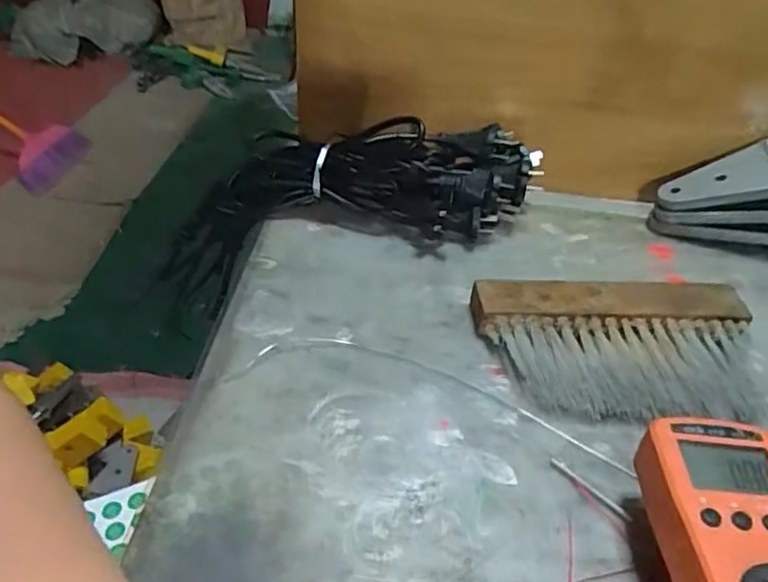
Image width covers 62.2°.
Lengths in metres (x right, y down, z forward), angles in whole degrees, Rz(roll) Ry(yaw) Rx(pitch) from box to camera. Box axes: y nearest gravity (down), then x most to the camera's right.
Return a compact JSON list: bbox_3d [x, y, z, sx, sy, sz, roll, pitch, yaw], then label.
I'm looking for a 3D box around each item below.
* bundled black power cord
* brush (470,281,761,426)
[{"bbox_3d":[-0.042,-0.072,0.553,0.344,0.131,0.092,-11,38,14],"label":"bundled black power cord"},{"bbox_3d":[0.160,0.039,0.429,0.188,0.027,0.111,3,40,-2],"label":"brush"}]

